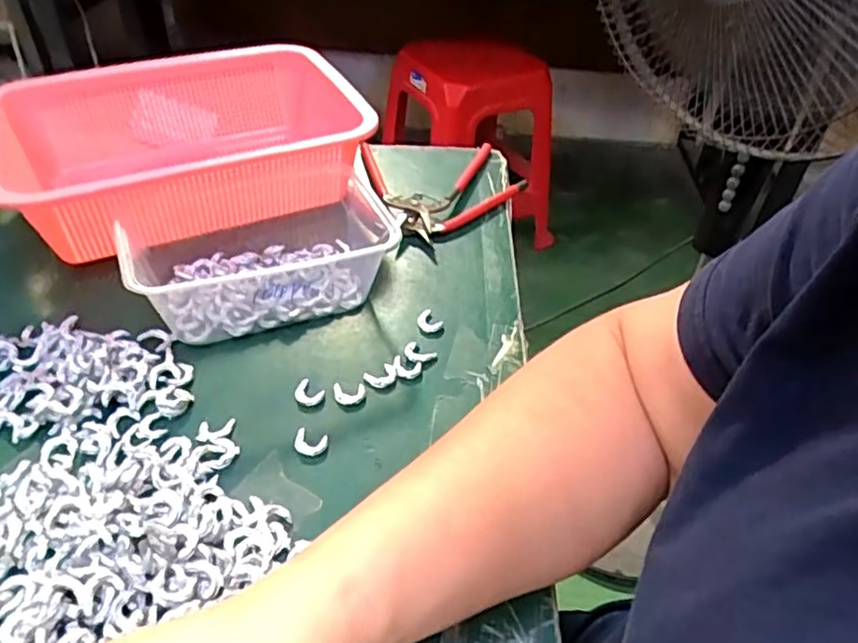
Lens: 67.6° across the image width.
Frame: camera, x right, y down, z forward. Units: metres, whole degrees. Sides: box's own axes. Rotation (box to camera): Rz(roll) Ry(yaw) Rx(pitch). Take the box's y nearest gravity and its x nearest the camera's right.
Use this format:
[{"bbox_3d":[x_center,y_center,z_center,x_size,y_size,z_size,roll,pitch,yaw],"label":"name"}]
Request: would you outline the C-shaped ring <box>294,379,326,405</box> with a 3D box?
[{"bbox_3d":[-0.070,0.041,0.372,0.016,0.004,0.015,1,43,-1],"label":"C-shaped ring"}]

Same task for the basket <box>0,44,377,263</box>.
[{"bbox_3d":[-0.185,-0.128,0.494,0.249,0.081,0.189,-22,48,-24],"label":"basket"}]

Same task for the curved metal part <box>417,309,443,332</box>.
[{"bbox_3d":[0.000,0.000,0.422,0.015,0.004,0.017,-32,52,-31],"label":"curved metal part"}]

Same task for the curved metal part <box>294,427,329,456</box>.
[{"bbox_3d":[-0.064,0.065,0.348,0.018,0.004,0.015,12,44,11],"label":"curved metal part"}]

